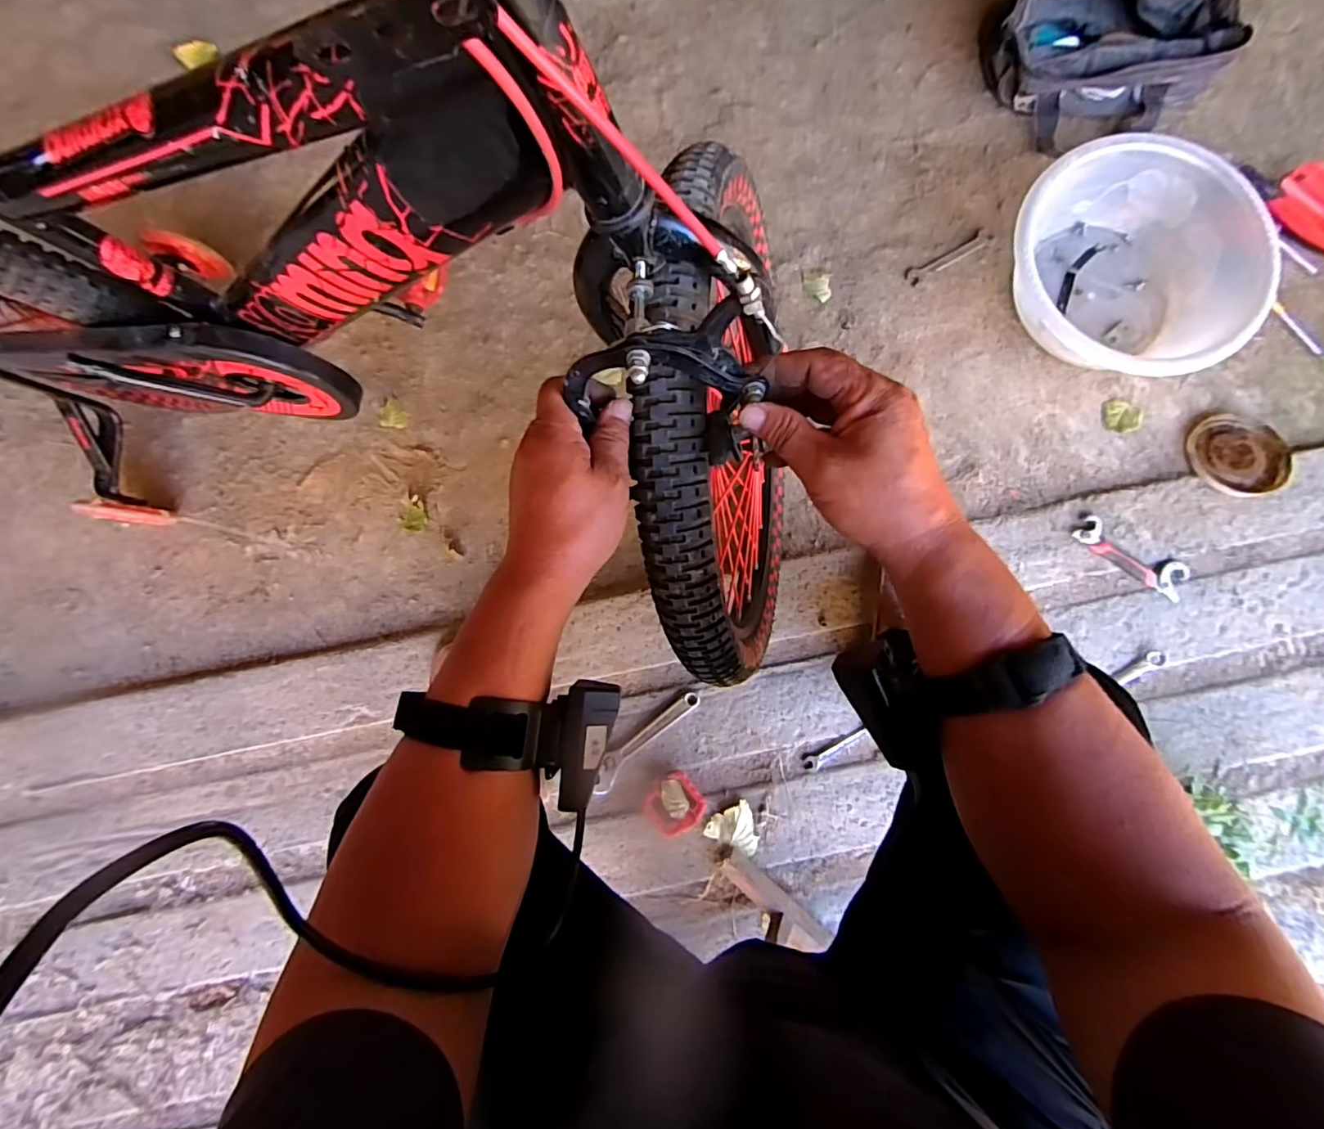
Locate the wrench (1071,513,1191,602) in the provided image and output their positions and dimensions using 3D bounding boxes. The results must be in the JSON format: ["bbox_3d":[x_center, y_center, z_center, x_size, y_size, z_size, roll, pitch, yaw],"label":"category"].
[{"bbox_3d":[0.657,-0.011,0.778,0.161,0.015,0.054,32,86,3],"label":"wrench"}]

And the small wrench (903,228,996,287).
[{"bbox_3d":[0.441,-0.474,0.856,0.144,0.008,0.028,-27,86,-2],"label":"small wrench"}]

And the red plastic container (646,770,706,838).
[{"bbox_3d":[0.016,0.326,0.756,0.077,0.043,0.075,45,87,3],"label":"red plastic container"}]

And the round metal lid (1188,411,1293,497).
[{"bbox_3d":[0.823,-0.157,0.795,0.119,0.013,0.122,-4,76,17],"label":"round metal lid"}]

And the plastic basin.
[{"bbox_3d":[0.664,-0.425,0.795,0.335,0.109,0.282,23,86,2],"label":"plastic basin"}]

